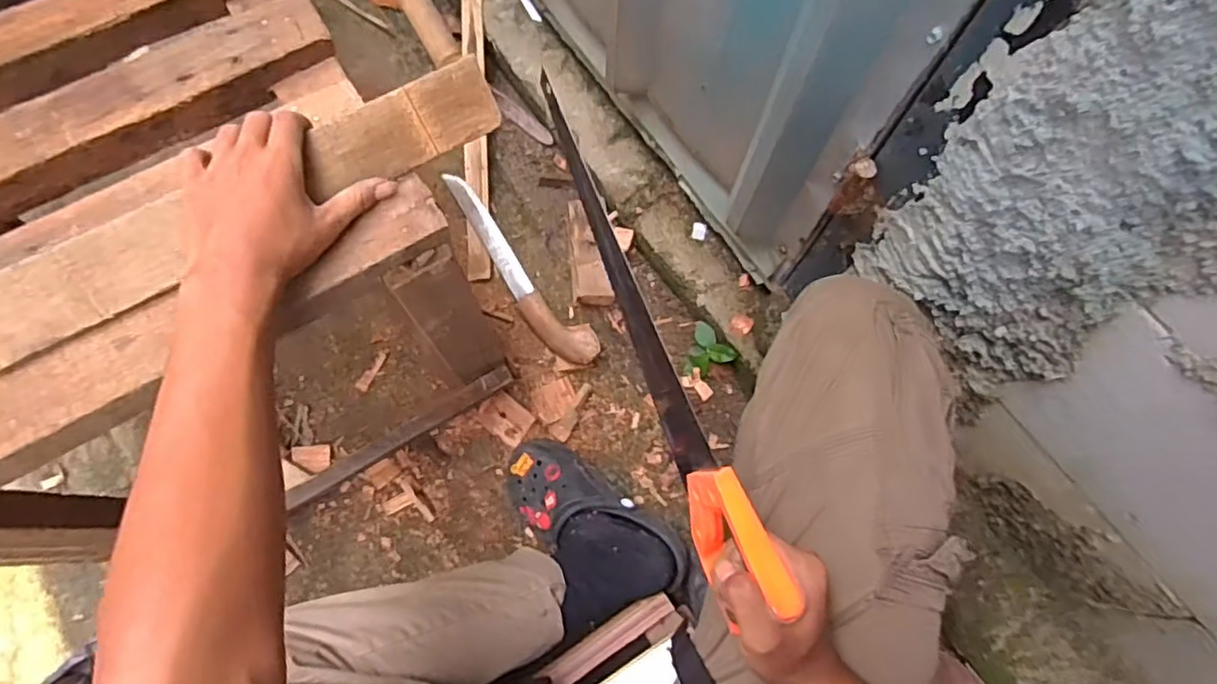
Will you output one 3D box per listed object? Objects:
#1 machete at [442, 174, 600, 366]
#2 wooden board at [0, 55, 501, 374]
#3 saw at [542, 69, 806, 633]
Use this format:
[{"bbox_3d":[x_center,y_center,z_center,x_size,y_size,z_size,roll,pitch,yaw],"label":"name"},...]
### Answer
[{"bbox_3d":[-0.138,-0.104,0.931,0.057,0.028,0.351,-37,76,-12],"label":"machete"},{"bbox_3d":[-0.288,-0.081,0.465,0.455,0.022,0.055,-30,112,-10],"label":"wooden board"},{"bbox_3d":[0.026,-0.004,0.465,0.042,0.051,0.393,-21,81,-8],"label":"saw"}]

